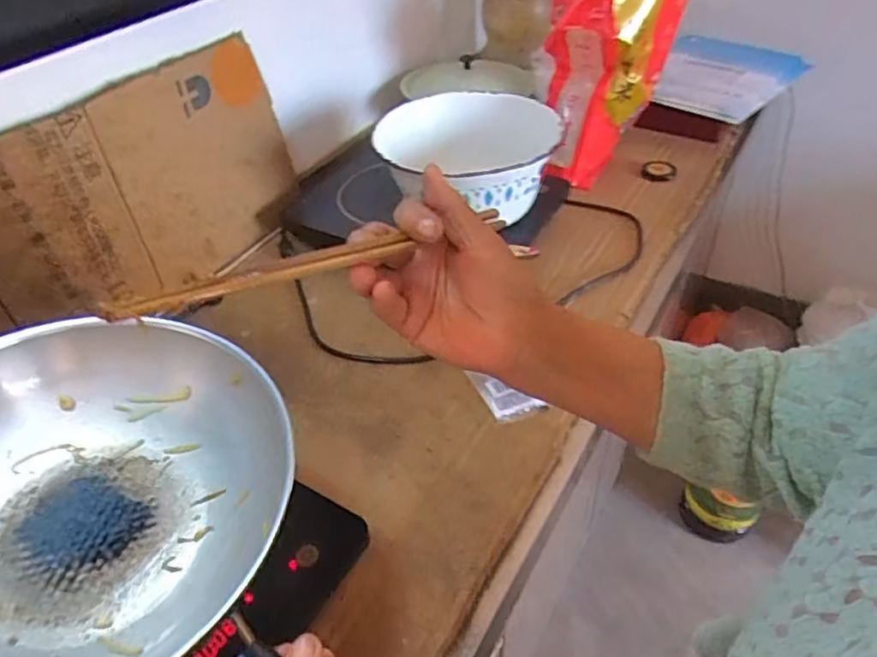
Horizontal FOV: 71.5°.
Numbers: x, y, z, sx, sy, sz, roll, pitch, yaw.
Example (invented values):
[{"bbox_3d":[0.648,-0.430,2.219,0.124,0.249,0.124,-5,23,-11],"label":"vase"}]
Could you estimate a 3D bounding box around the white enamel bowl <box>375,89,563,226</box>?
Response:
[{"bbox_3d":[0.042,-0.231,0.864,0.261,0.114,0.264,8,44,13],"label":"white enamel bowl"}]

